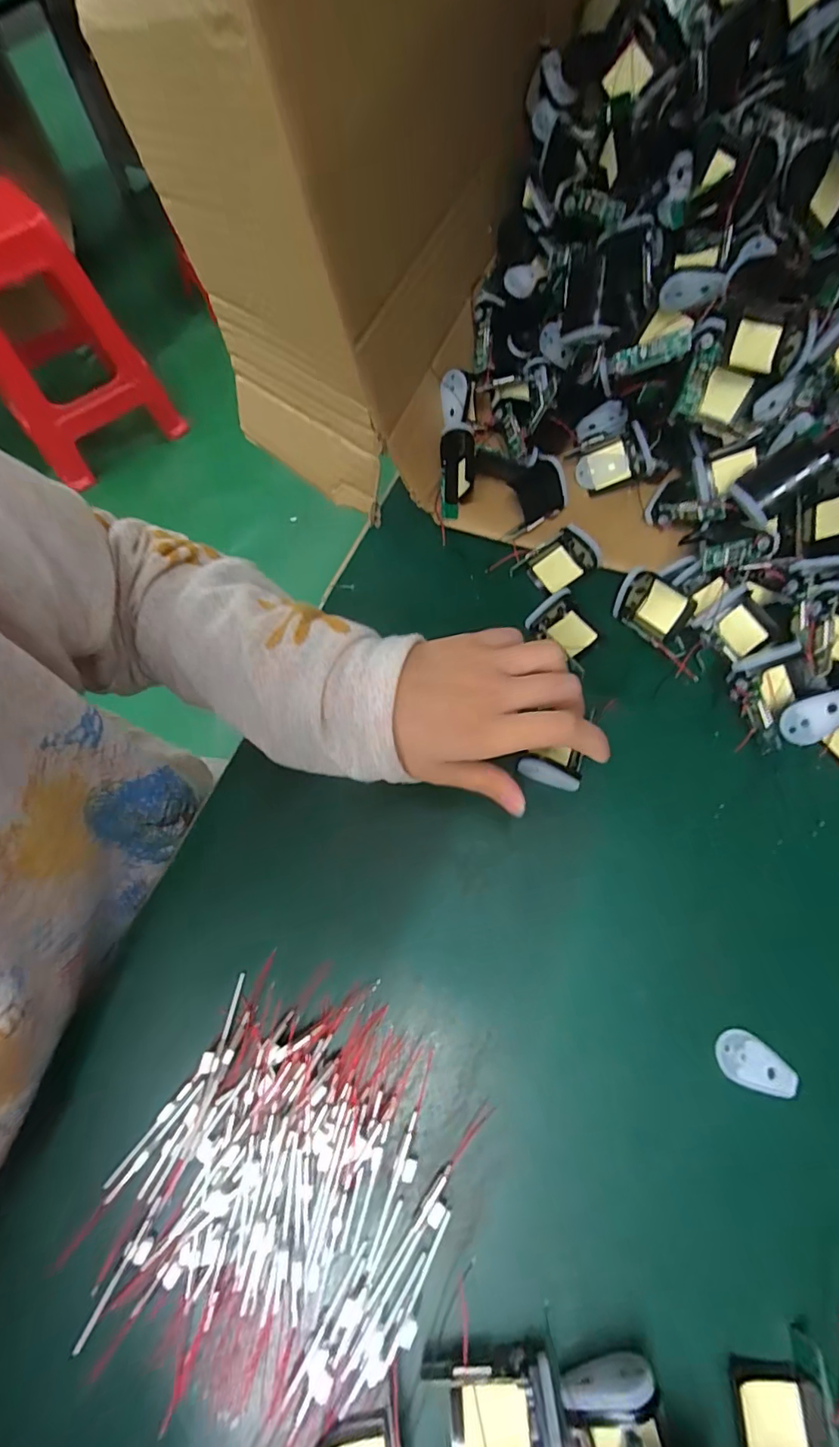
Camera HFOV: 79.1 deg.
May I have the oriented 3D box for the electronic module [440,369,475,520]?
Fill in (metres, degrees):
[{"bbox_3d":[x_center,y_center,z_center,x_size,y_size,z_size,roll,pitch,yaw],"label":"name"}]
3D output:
[{"bbox_3d":[0.026,-0.195,0.355,0.023,0.026,0.092,-1,97,2],"label":"electronic module"}]

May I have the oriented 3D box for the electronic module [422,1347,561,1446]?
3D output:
[{"bbox_3d":[0.029,0.271,0.193,0.047,0.017,0.037,-7,67,-1],"label":"electronic module"}]

